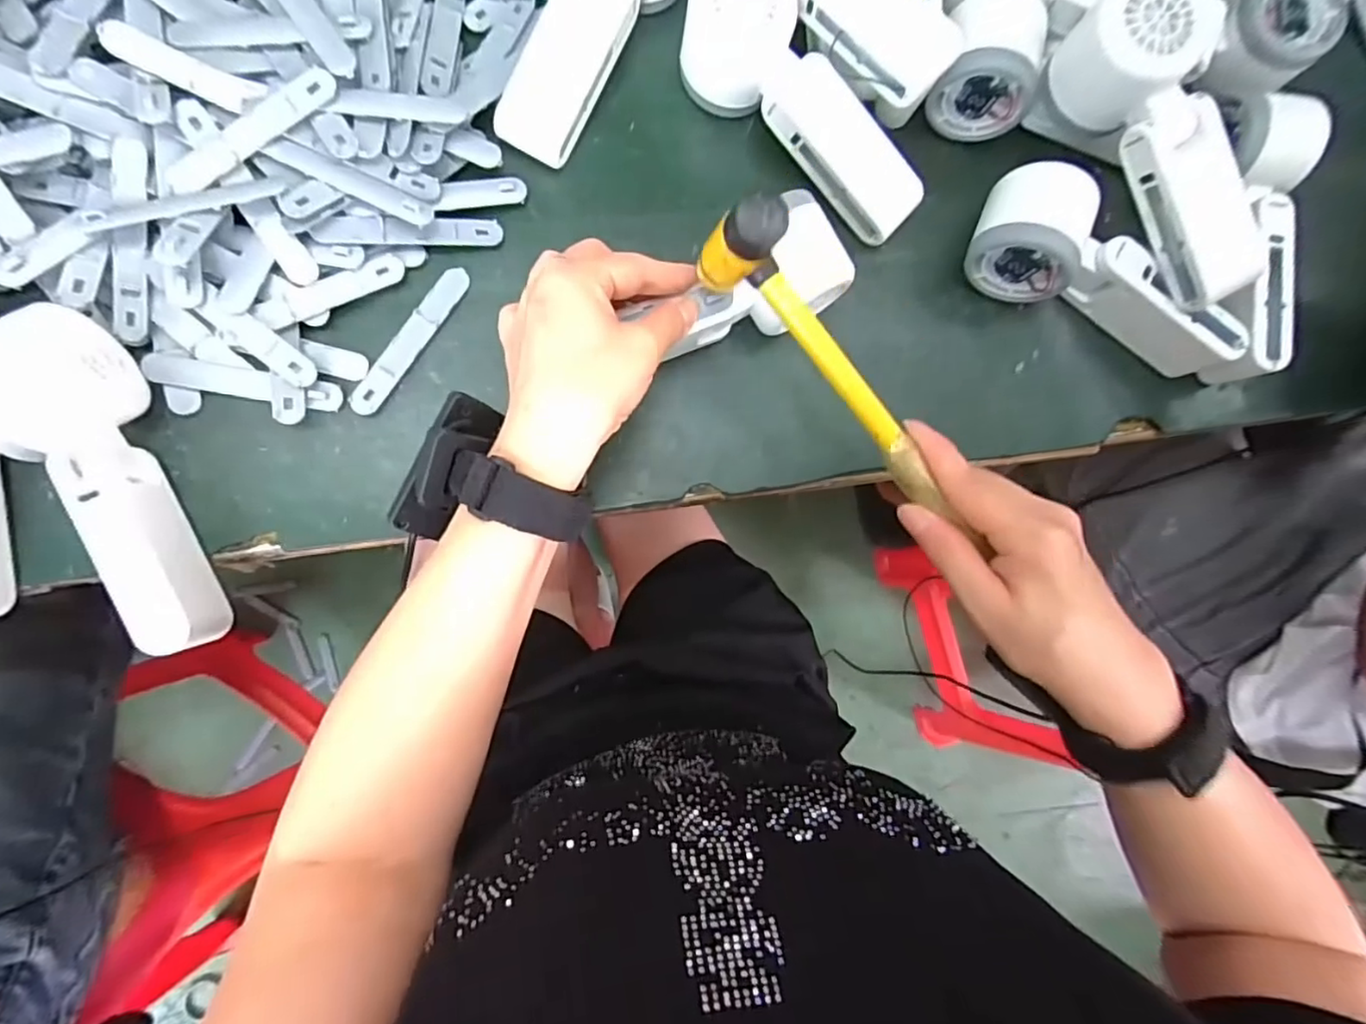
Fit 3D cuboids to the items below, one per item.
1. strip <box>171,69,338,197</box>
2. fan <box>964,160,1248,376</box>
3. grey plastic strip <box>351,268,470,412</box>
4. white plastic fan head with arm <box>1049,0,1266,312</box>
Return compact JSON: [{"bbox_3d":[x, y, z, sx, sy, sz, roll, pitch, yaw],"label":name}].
[{"bbox_3d":[-0.214,-0.189,0.307,0.093,0.005,0.017,-38,103,0],"label":"strip"},{"bbox_3d":[0.247,-0.138,0.358,0.160,0.050,0.049,24,82,-3],"label":"fan"},{"bbox_3d":[-0.148,-0.094,0.336,0.016,0.004,0.095,32,82,-2],"label":"grey plastic strip"},{"bbox_3d":[0.259,-0.192,0.329,0.053,0.048,0.163,-32,100,-8],"label":"white plastic fan head with arm"}]

